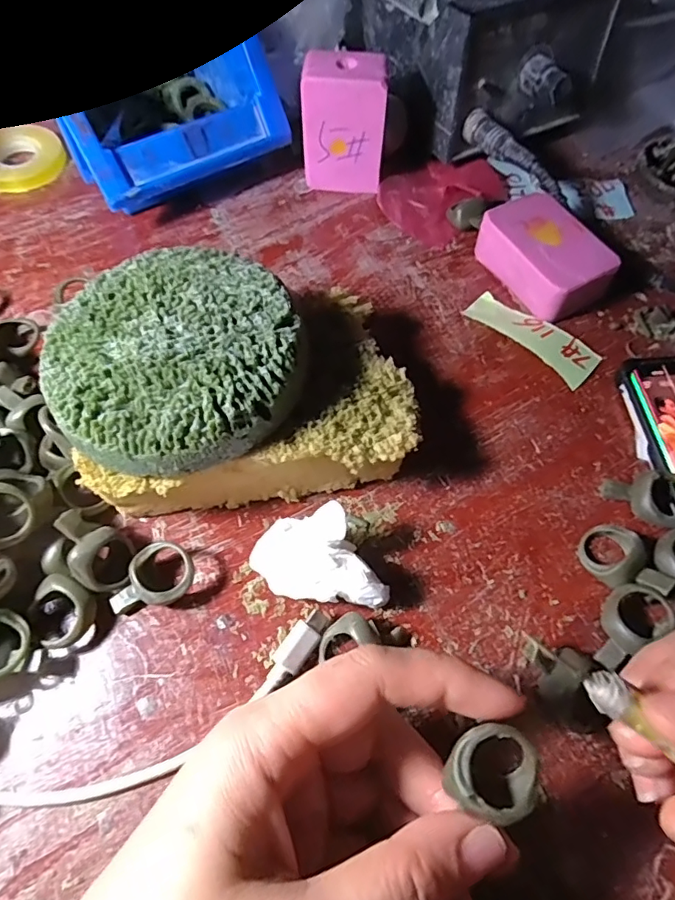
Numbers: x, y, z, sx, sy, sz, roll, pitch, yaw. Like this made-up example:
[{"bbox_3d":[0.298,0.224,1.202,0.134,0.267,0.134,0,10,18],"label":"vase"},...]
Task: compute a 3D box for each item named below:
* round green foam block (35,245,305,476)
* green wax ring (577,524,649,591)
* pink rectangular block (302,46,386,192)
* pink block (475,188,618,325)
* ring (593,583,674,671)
[{"bbox_3d":[-0.066,-0.041,0.207,0.096,0.019,0.100,-26,66,-13],"label":"round green foam block"},{"bbox_3d":[0.117,0.044,0.218,0.023,0.016,0.025,0,62,0],"label":"green wax ring"},{"bbox_3d":[0.005,-0.199,0.315,0.048,0.074,0.024,9,62,5],"label":"pink rectangular block"},{"bbox_3d":[0.118,-0.110,0.292,0.045,0.028,0.070,-26,65,-13],"label":"pink block"},{"bbox_3d":[0.114,0.069,0.204,0.035,0.017,0.022,-29,66,-14],"label":"ring"}]

